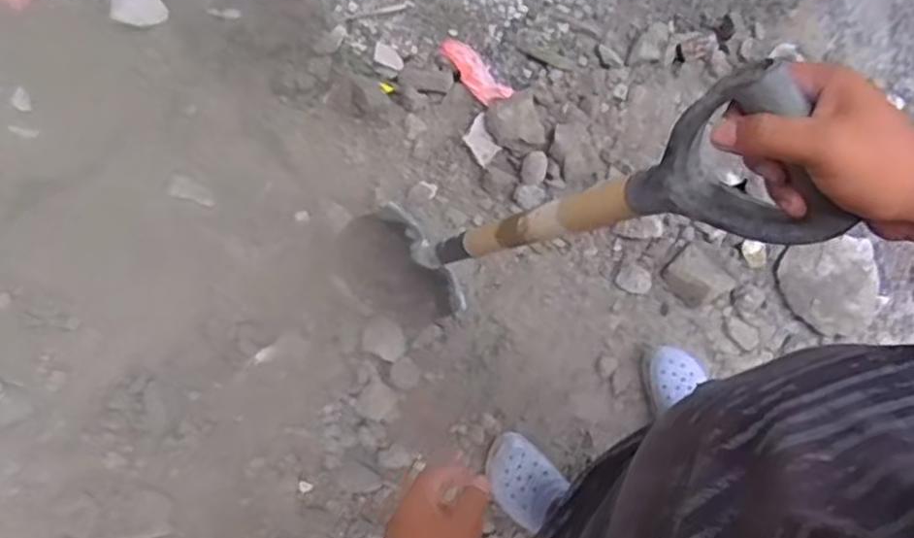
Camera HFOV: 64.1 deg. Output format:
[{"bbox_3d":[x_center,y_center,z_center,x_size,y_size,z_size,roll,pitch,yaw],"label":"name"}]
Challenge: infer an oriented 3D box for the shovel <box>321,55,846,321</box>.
[{"bbox_3d":[0.031,-0.030,0.888,0.191,0.995,0.106,28,76,-16],"label":"shovel"}]

